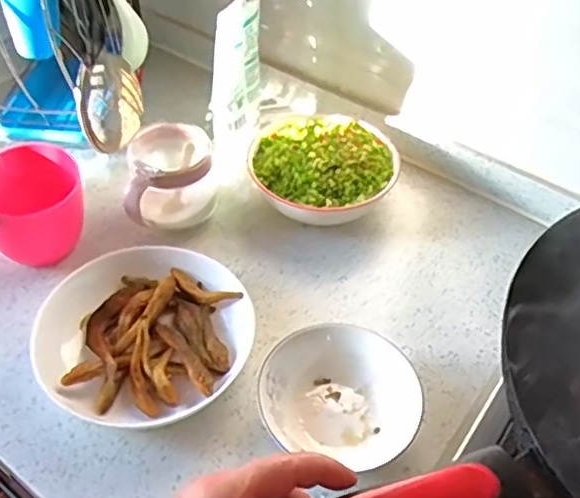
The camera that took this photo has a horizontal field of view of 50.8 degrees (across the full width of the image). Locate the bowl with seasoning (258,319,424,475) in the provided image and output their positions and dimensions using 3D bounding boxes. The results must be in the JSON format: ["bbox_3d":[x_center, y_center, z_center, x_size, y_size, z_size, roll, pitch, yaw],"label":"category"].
[{"bbox_3d":[0.047,0.124,0.538,0.135,0.045,0.114,11,46,8],"label":"bowl with seasoning"}]

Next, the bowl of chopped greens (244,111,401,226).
[{"bbox_3d":[0.039,-0.088,0.720,0.164,0.079,0.147,-3,46,-5],"label":"bowl of chopped greens"}]

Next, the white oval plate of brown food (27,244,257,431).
[{"bbox_3d":[-0.133,0.075,0.581,0.188,0.048,0.188,3,46,1],"label":"white oval plate of brown food"}]

